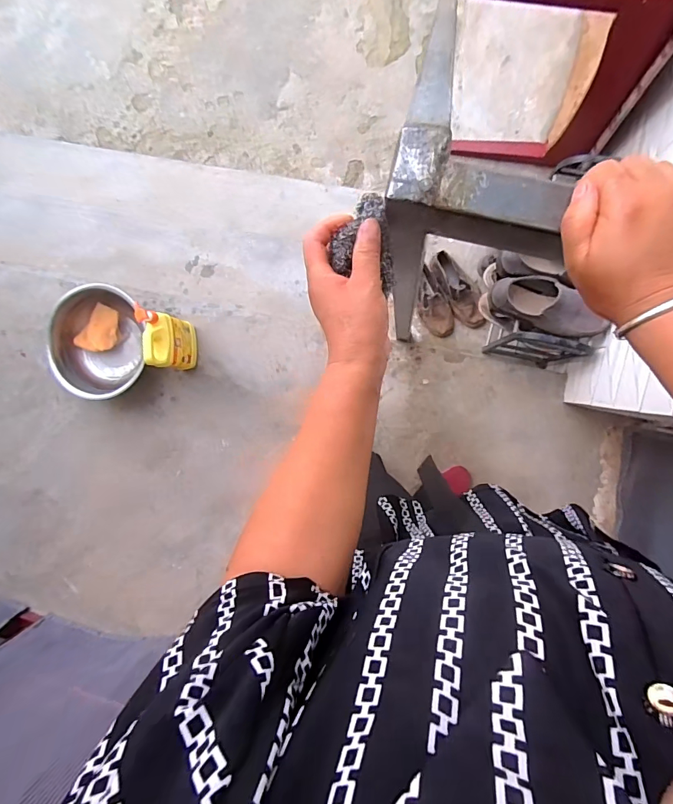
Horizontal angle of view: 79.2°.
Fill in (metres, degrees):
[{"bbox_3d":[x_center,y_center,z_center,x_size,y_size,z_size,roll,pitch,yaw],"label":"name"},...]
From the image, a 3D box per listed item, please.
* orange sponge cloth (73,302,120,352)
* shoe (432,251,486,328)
[{"bbox_3d":[-0.738,-0.225,1.278,0.102,0.039,0.150,32,97,6],"label":"orange sponge cloth"},{"bbox_3d":[0.399,-0.362,1.315,0.100,0.062,0.265,-28,89,9],"label":"shoe"}]

